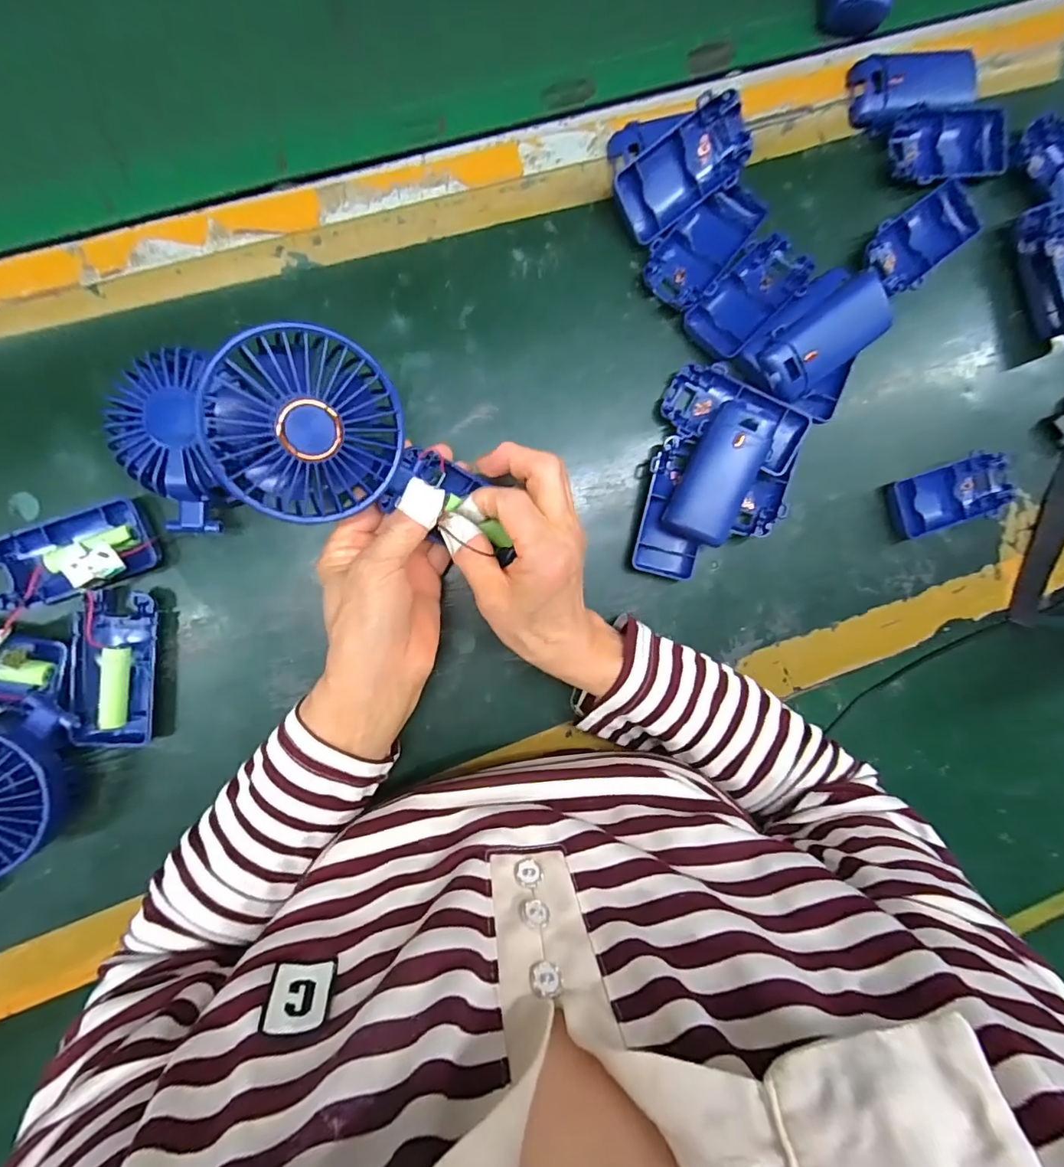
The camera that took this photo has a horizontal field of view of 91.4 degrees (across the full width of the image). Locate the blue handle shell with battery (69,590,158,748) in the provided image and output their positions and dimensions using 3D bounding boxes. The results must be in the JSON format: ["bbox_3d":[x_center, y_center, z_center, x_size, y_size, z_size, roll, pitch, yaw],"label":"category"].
[{"bbox_3d":[-0.251,0.053,0.315,0.043,0.023,0.093,1,93,-8],"label":"blue handle shell with battery"}]

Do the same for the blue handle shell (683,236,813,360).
[{"bbox_3d":[0.150,-0.197,0.357,0.092,0.019,0.043,-42,97,-4],"label":"blue handle shell"}]

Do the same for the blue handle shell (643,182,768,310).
[{"bbox_3d":[0.116,-0.230,0.353,0.044,0.017,0.091,41,87,-8],"label":"blue handle shell"}]

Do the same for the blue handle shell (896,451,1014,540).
[{"bbox_3d":[0.311,-0.066,0.388,0.086,0.016,0.047,-15,95,-7],"label":"blue handle shell"}]

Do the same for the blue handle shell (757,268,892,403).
[{"bbox_3d":[0.194,-0.163,0.349,0.088,0.028,0.044,-38,97,-4],"label":"blue handle shell"}]

